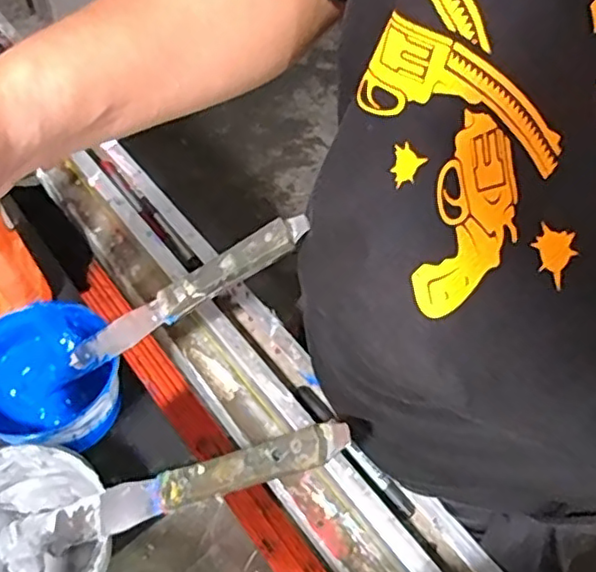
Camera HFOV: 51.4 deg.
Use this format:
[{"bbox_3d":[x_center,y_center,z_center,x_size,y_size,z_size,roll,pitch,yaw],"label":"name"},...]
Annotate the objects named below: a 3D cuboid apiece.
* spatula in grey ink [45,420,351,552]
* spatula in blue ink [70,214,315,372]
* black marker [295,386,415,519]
[{"bbox_3d":[-0.072,0.123,0.375,0.223,0.013,0.027,-24,51,23],"label":"spatula in grey ink"},{"bbox_3d":[-0.086,0.009,0.455,0.215,0.015,0.028,-30,53,20],"label":"spatula in blue ink"},{"bbox_3d":[0.043,0.126,0.489,0.013,0.012,0.131,-33,62,-24],"label":"black marker"}]

